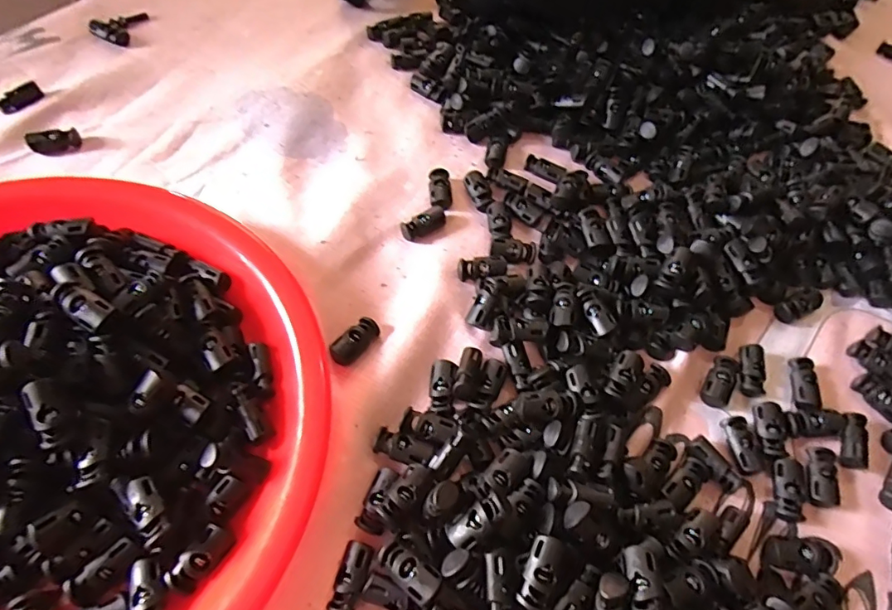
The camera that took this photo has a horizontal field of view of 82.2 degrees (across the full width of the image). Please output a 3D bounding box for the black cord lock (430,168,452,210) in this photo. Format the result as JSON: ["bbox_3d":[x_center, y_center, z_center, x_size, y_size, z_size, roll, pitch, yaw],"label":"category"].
[{"bbox_3d":[-0.003,-0.072,0.322,0.013,0.008,0.031,-1,60,-5],"label":"black cord lock"}]

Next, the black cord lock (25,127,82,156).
[{"bbox_3d":[-0.249,-0.104,0.326,0.027,0.012,0.015,-16,63,-13],"label":"black cord lock"}]

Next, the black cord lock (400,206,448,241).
[{"bbox_3d":[-0.013,-0.050,0.308,0.028,0.007,0.013,-32,67,-20],"label":"black cord lock"}]

